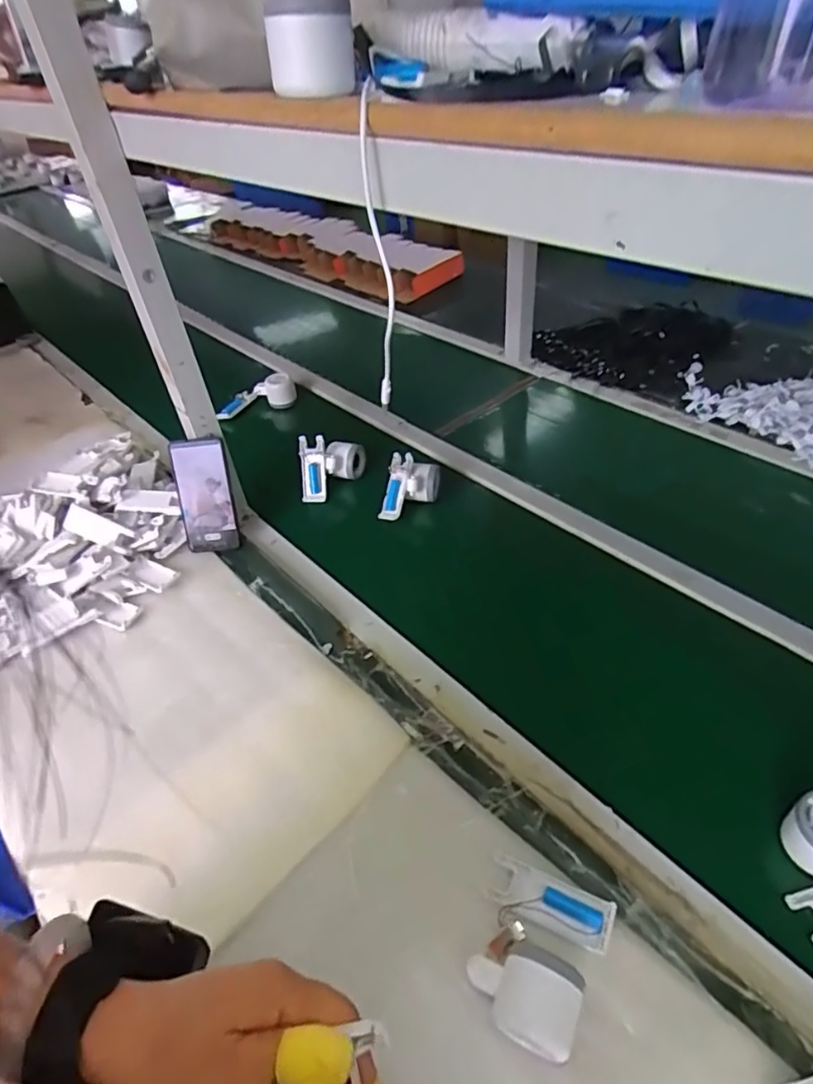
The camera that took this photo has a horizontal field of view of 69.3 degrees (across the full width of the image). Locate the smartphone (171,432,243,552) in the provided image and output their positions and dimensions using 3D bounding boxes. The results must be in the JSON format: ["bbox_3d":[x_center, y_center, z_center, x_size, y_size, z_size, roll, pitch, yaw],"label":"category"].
[{"bbox_3d":[-0.291,-0.065,0.850,0.079,0.165,0.011,-8,20,-3],"label":"smartphone"}]

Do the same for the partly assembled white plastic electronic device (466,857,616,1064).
[{"bbox_3d":[0.104,0.324,0.467,0.098,0.049,0.121,14,47,21],"label":"partly assembled white plastic electronic device"}]

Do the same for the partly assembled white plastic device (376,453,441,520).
[{"bbox_3d":[0.003,-0.085,0.914,0.075,0.070,0.091,11,46,18],"label":"partly assembled white plastic device"}]

